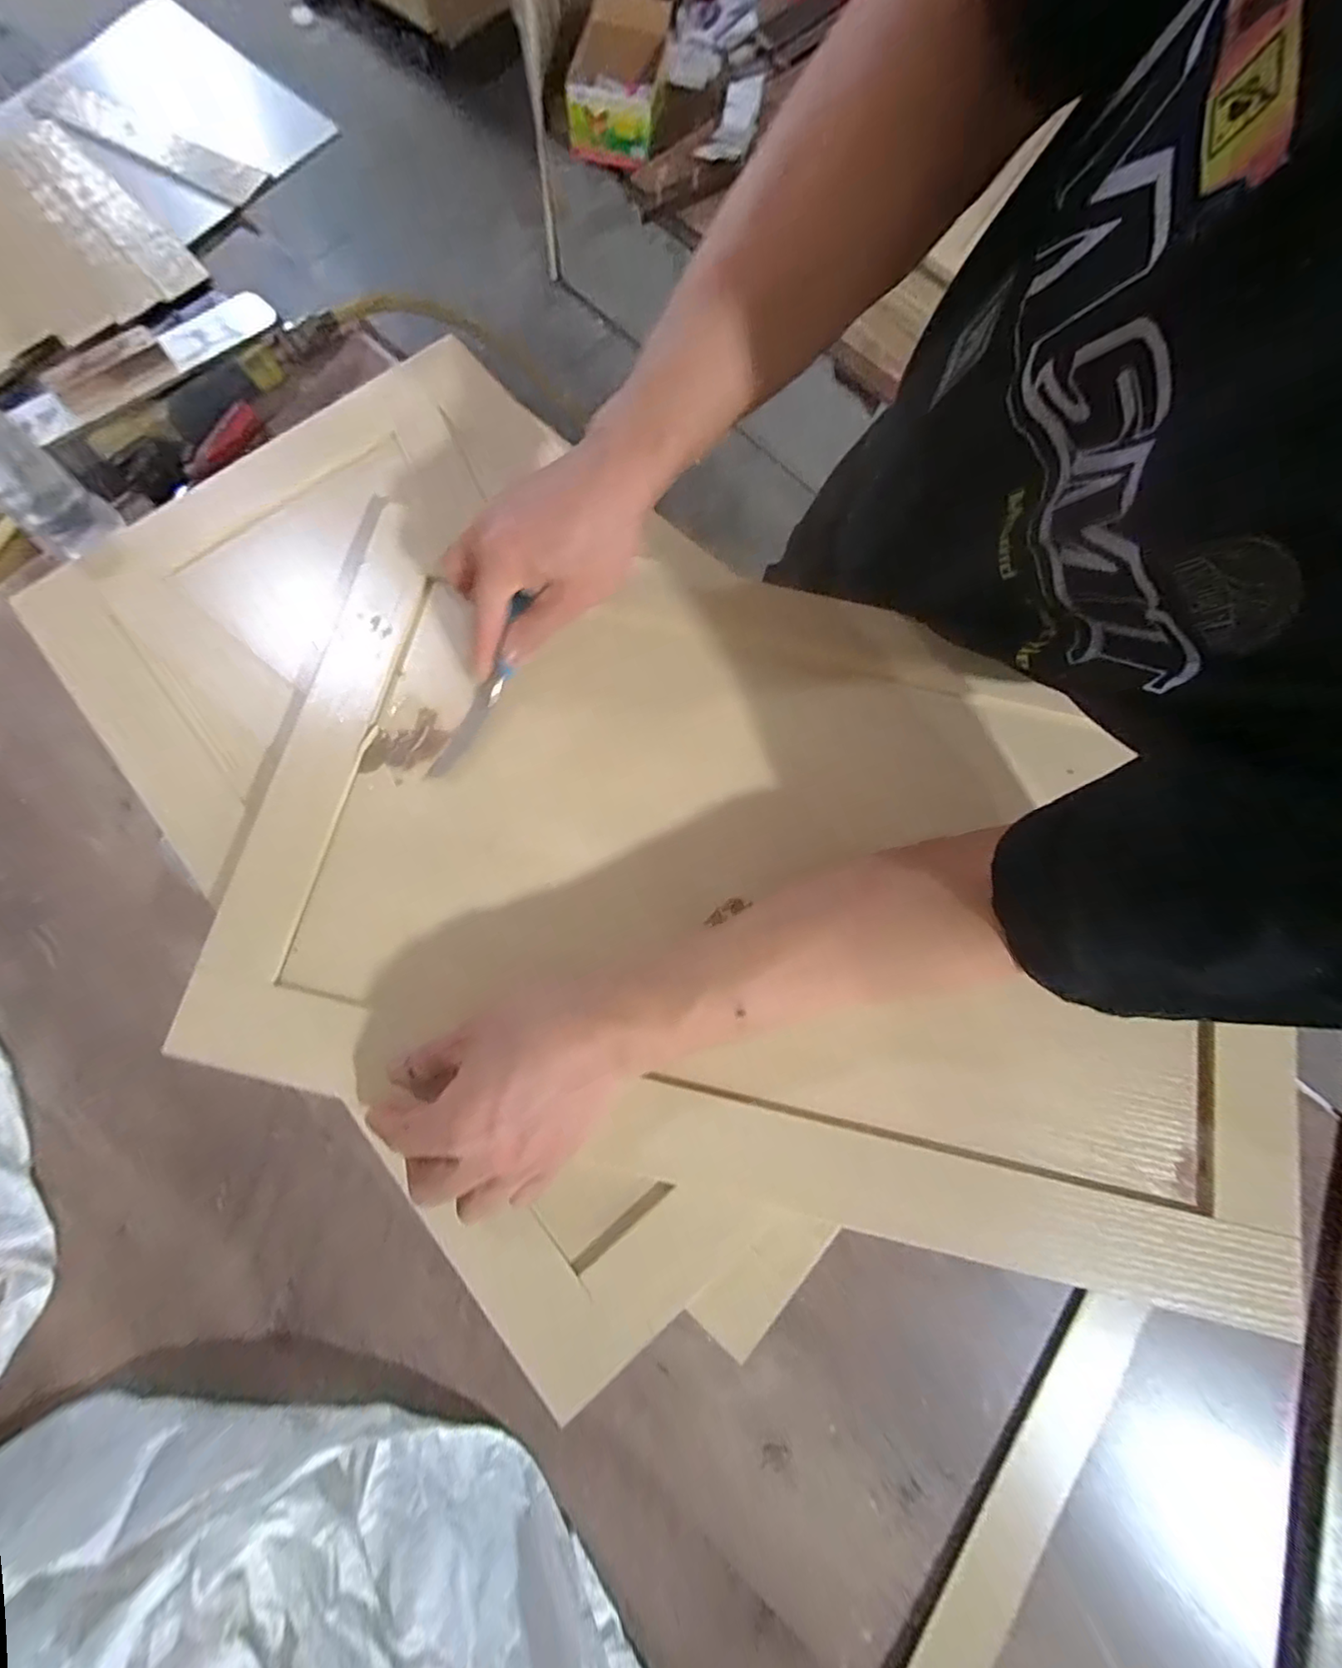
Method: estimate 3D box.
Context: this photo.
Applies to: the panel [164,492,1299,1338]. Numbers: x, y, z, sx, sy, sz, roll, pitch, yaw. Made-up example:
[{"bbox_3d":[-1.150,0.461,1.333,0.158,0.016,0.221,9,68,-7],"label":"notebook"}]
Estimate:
[{"bbox_3d":[0.056,0.011,0.360,0.636,0.019,0.368,13,77,1],"label":"panel"}]

